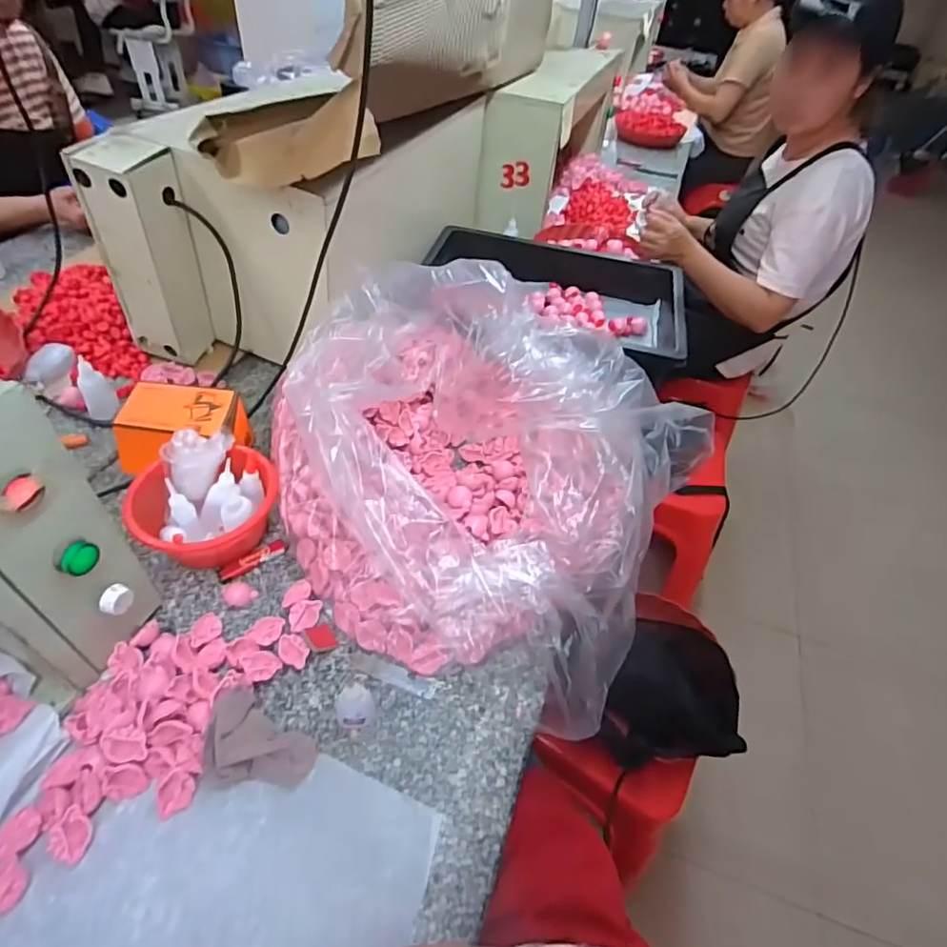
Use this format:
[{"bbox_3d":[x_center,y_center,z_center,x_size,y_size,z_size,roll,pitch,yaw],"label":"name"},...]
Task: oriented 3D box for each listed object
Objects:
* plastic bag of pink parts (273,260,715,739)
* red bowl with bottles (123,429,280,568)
[{"bbox_3d":[0.015,-0.022,0.658,0.471,0.230,0.475,25,49,16],"label":"plastic bag of pink parts"},{"bbox_3d":[-0.295,0.033,0.613,0.149,0.105,0.119,-29,56,-29],"label":"red bowl with bottles"}]

